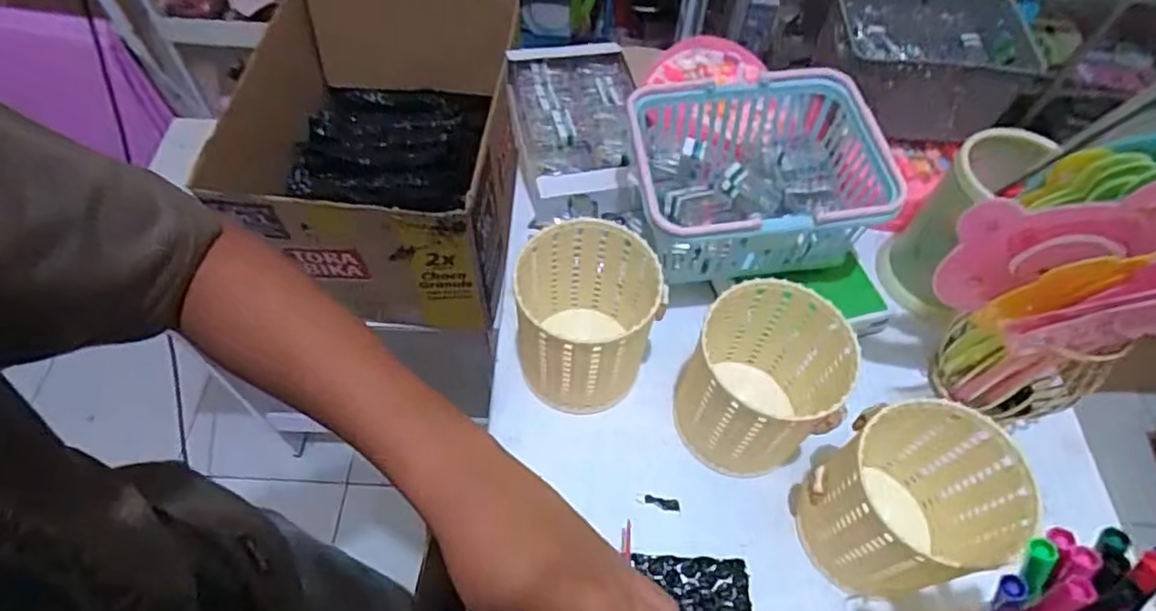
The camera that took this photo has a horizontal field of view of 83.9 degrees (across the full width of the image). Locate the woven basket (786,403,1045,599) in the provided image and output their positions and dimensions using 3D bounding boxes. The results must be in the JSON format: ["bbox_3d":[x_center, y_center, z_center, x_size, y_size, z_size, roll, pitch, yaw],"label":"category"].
[{"bbox_3d":[0.176,0.110,0.352,0.088,0.099,0.078,-6,58,-6],"label":"woven basket"}]

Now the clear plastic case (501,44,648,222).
[{"bbox_3d":[0.002,-0.143,0.532,0.103,0.032,0.189,-7,58,-7],"label":"clear plastic case"}]

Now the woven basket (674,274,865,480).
[{"bbox_3d":[0.108,0.047,0.387,0.079,0.098,0.085,1,57,-2],"label":"woven basket"}]

